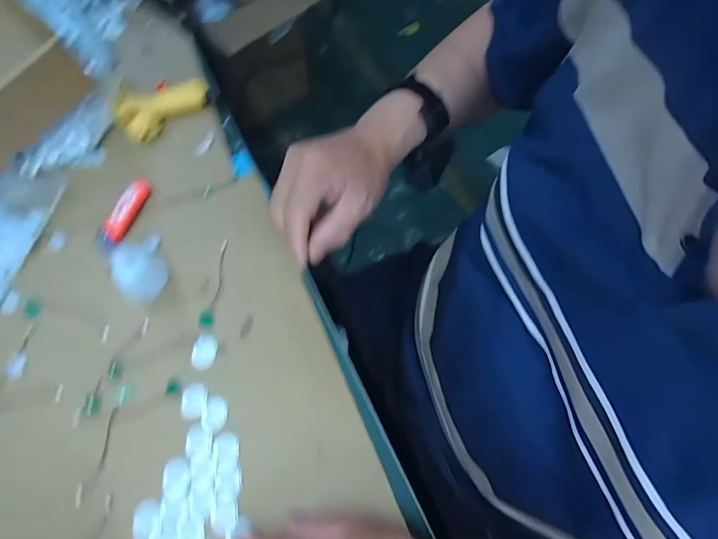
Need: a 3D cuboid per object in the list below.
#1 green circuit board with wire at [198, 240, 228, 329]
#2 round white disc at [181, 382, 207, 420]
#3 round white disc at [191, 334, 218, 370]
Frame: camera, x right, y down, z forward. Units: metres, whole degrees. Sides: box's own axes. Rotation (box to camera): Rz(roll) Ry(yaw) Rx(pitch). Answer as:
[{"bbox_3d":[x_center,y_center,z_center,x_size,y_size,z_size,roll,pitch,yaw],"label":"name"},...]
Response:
[{"bbox_3d":[-0.151,0.014,0.431,0.015,0.009,0.094,7,68,1],"label":"green circuit board with wire"},{"bbox_3d":[-0.156,0.123,0.387,0.022,0.004,0.031,1,68,-1],"label":"round white disc"},{"bbox_3d":[-0.153,0.081,0.407,0.024,0.004,0.033,6,68,0],"label":"round white disc"}]

